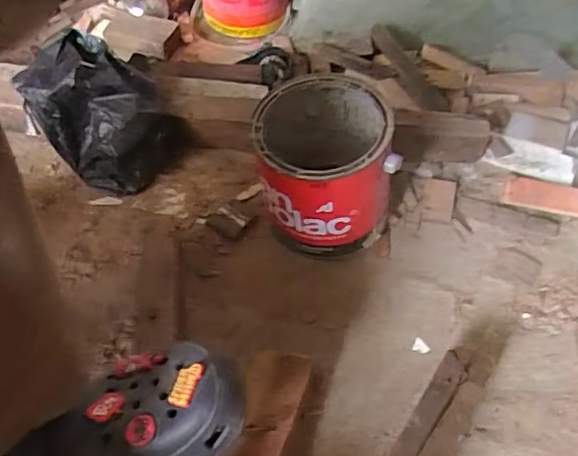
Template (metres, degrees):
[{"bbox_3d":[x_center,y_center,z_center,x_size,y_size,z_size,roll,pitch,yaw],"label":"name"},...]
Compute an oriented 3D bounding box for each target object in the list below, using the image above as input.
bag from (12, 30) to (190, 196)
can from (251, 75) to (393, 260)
[{"bbox_3d":[-0.242,-0.143,0.750,0.173,0.137,0.123,26,56,16],"label":"bag"},{"bbox_3d":[0.037,-0.070,0.684,0.146,0.168,0.164,0,53,-2],"label":"can"}]

